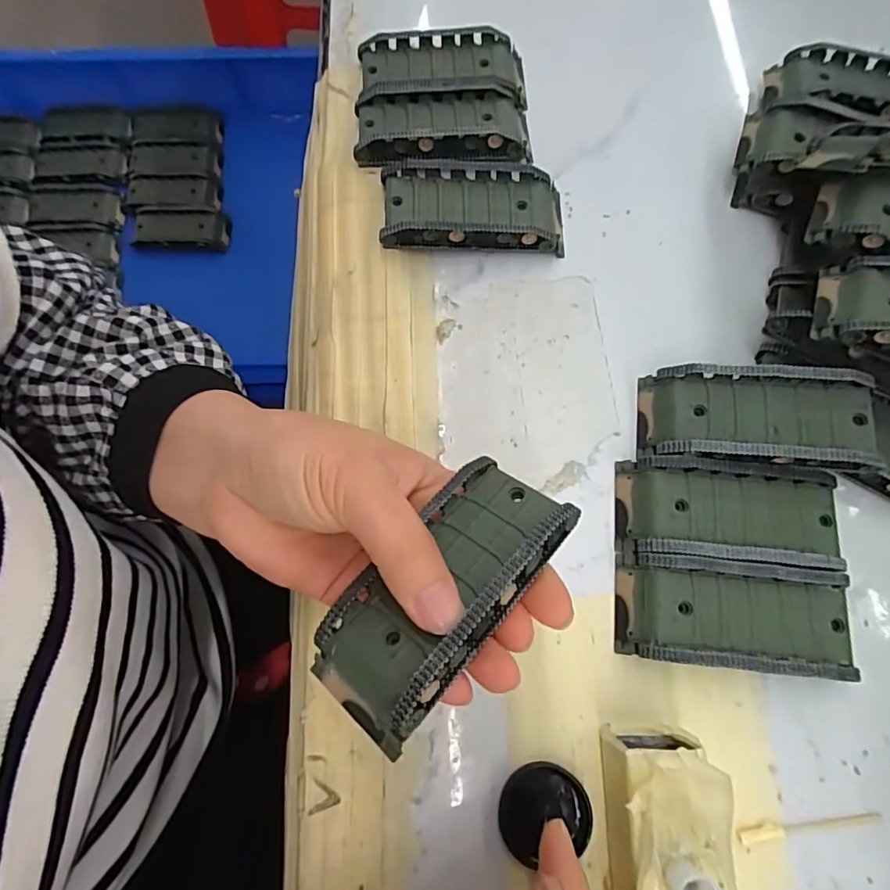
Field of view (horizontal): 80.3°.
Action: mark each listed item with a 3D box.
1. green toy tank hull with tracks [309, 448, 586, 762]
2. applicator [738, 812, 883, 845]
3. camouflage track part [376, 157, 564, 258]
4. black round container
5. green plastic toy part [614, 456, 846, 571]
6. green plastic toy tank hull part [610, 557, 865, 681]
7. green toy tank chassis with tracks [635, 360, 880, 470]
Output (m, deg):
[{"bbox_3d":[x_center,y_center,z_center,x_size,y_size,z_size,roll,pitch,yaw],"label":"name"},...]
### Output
[{"bbox_3d":[0.001,0.049,0.179,0.043,0.020,0.097,28,64,36],"label":"green toy tank hull with tracks"},{"bbox_3d":[0.148,0.153,0.211,0.059,0.004,0.006,-7,74,-4],"label":"applicator"},{"bbox_3d":[0.016,-0.128,0.282,0.096,0.021,0.046,0,74,-2],"label":"camouflage track part"},{"bbox_3d":[0.039,0.146,0.210,0.036,0.006,0.032,-18,75,-7],"label":"black round container"},{"bbox_3d":[0.128,0.031,0.240,0.094,0.019,0.044,5,74,0],"label":"green plastic toy part"},{"bbox_3d":[0.124,0.073,0.227,0.094,0.018,0.042,7,74,0],"label":"green plastic toy tank hull part"},{"bbox_3d":[0.140,-0.013,0.241,0.096,0.017,0.045,3,73,15],"label":"green toy tank chassis with tracks"}]

